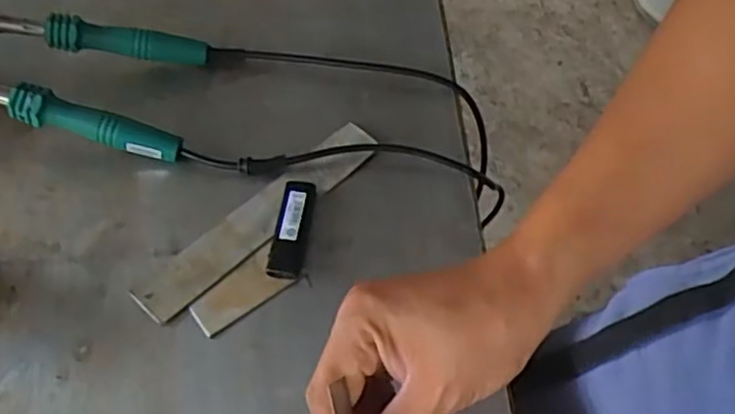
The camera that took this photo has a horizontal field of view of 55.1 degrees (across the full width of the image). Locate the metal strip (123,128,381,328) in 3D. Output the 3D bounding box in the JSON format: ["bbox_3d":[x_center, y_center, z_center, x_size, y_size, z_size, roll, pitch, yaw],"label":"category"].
[{"bbox_3d":[-0.079,0.005,0.526,0.038,0.008,0.211,40,65,23],"label":"metal strip"}]

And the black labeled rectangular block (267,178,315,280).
[{"bbox_3d":[-0.056,0.014,0.517,0.026,0.012,0.077,6,57,4],"label":"black labeled rectangular block"}]

